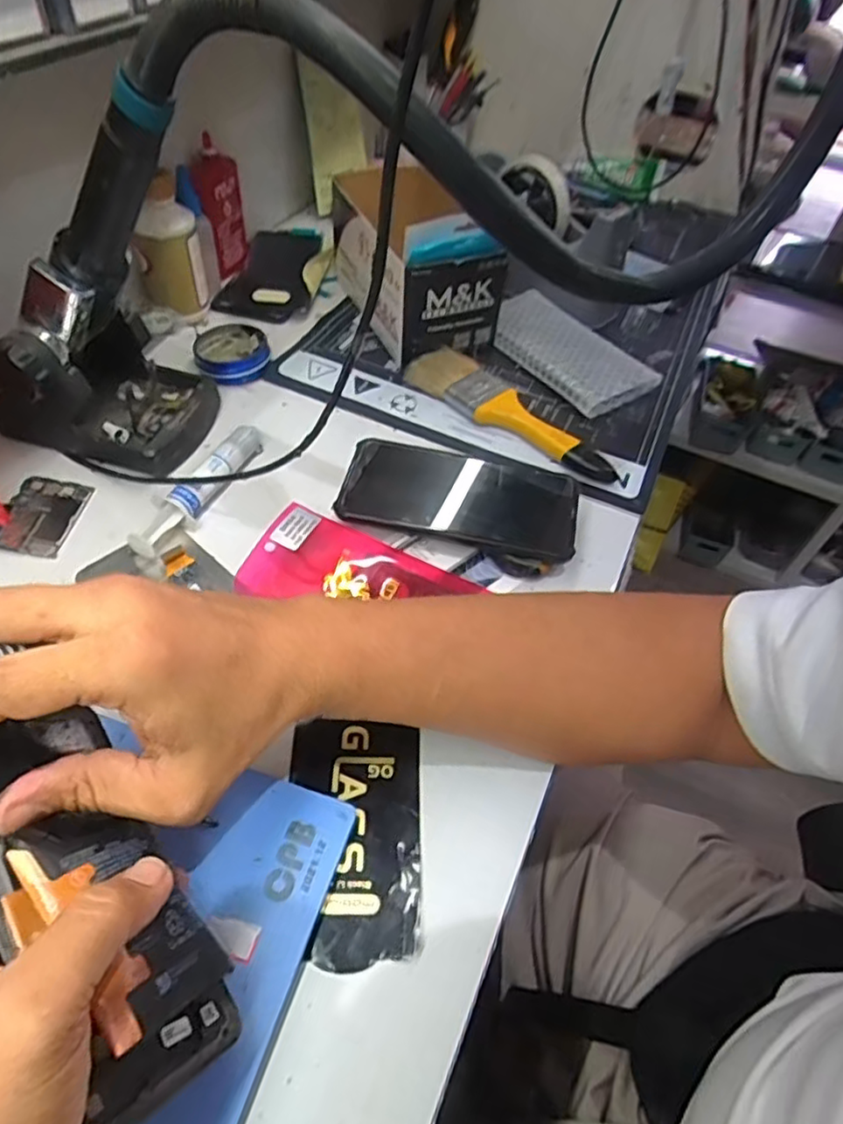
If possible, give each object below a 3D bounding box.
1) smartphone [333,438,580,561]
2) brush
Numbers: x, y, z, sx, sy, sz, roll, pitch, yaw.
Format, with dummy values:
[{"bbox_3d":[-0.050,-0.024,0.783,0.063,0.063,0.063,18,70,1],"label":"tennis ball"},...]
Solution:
[{"bbox_3d":[0.027,-0.048,0.459,0.164,0.009,0.080,11,51,4],"label":"smartphone"},{"bbox_3d":[0.075,-0.127,0.542,0.198,0.019,0.054,38,56,24],"label":"brush"}]

